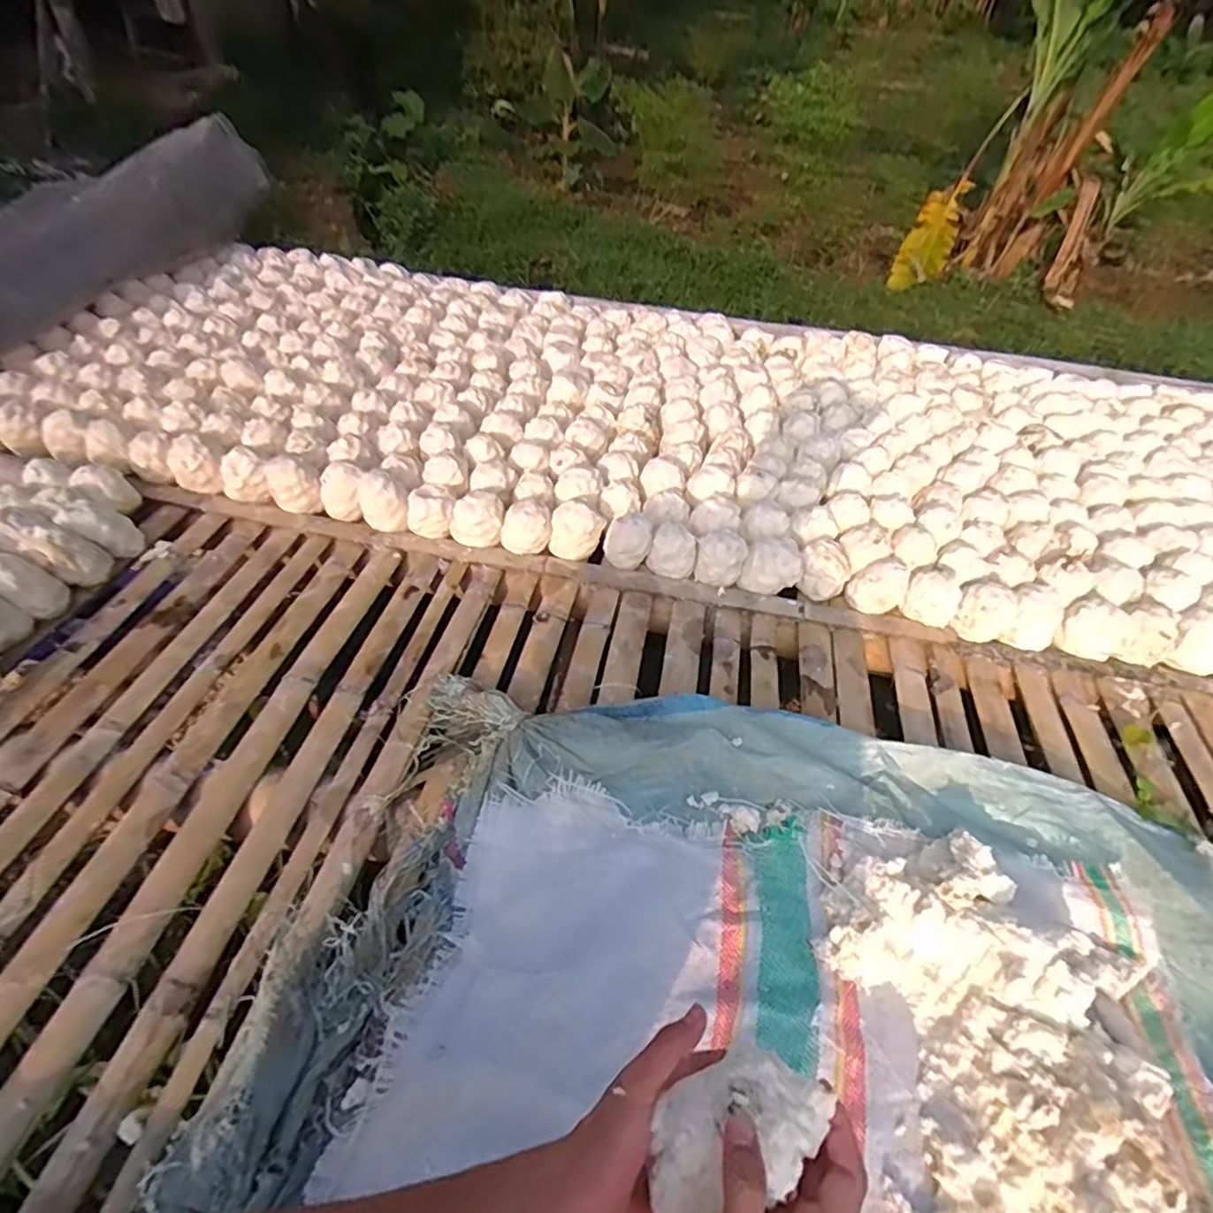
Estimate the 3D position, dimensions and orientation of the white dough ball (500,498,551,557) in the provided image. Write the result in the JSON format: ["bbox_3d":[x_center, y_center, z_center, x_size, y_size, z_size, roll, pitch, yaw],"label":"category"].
[{"bbox_3d":[-0.138,-0.130,1.056,0.087,0.075,0.074,-9,50,-12],"label":"white dough ball"}]

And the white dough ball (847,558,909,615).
[{"bbox_3d":[0.447,-0.031,1.041,0.082,0.071,0.085,2,48,-2],"label":"white dough ball"}]

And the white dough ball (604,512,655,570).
[{"bbox_3d":[0.037,-0.117,1.052,0.079,0.071,0.083,2,48,-2],"label":"white dough ball"}]

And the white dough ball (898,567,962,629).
[{"bbox_3d":[0.530,-0.012,1.027,0.078,0.063,0.081,2,48,-2],"label":"white dough ball"}]

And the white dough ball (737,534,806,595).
[{"bbox_3d":[0.275,-0.063,1.044,0.092,0.076,0.089,2,48,-2],"label":"white dough ball"}]

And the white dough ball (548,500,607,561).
[{"bbox_3d":[-0.051,-0.123,1.058,0.084,0.083,0.079,2,48,-2],"label":"white dough ball"}]

